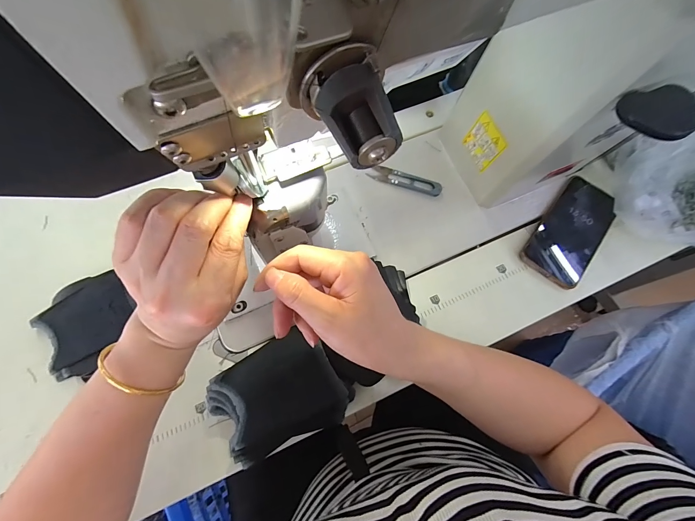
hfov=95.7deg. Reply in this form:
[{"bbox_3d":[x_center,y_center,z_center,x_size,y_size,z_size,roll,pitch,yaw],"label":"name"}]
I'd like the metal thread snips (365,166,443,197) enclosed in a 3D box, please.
[{"bbox_3d":[0.080,-0.109,0.432,0.099,0.010,0.021,15,69,5],"label":"metal thread snips"}]

